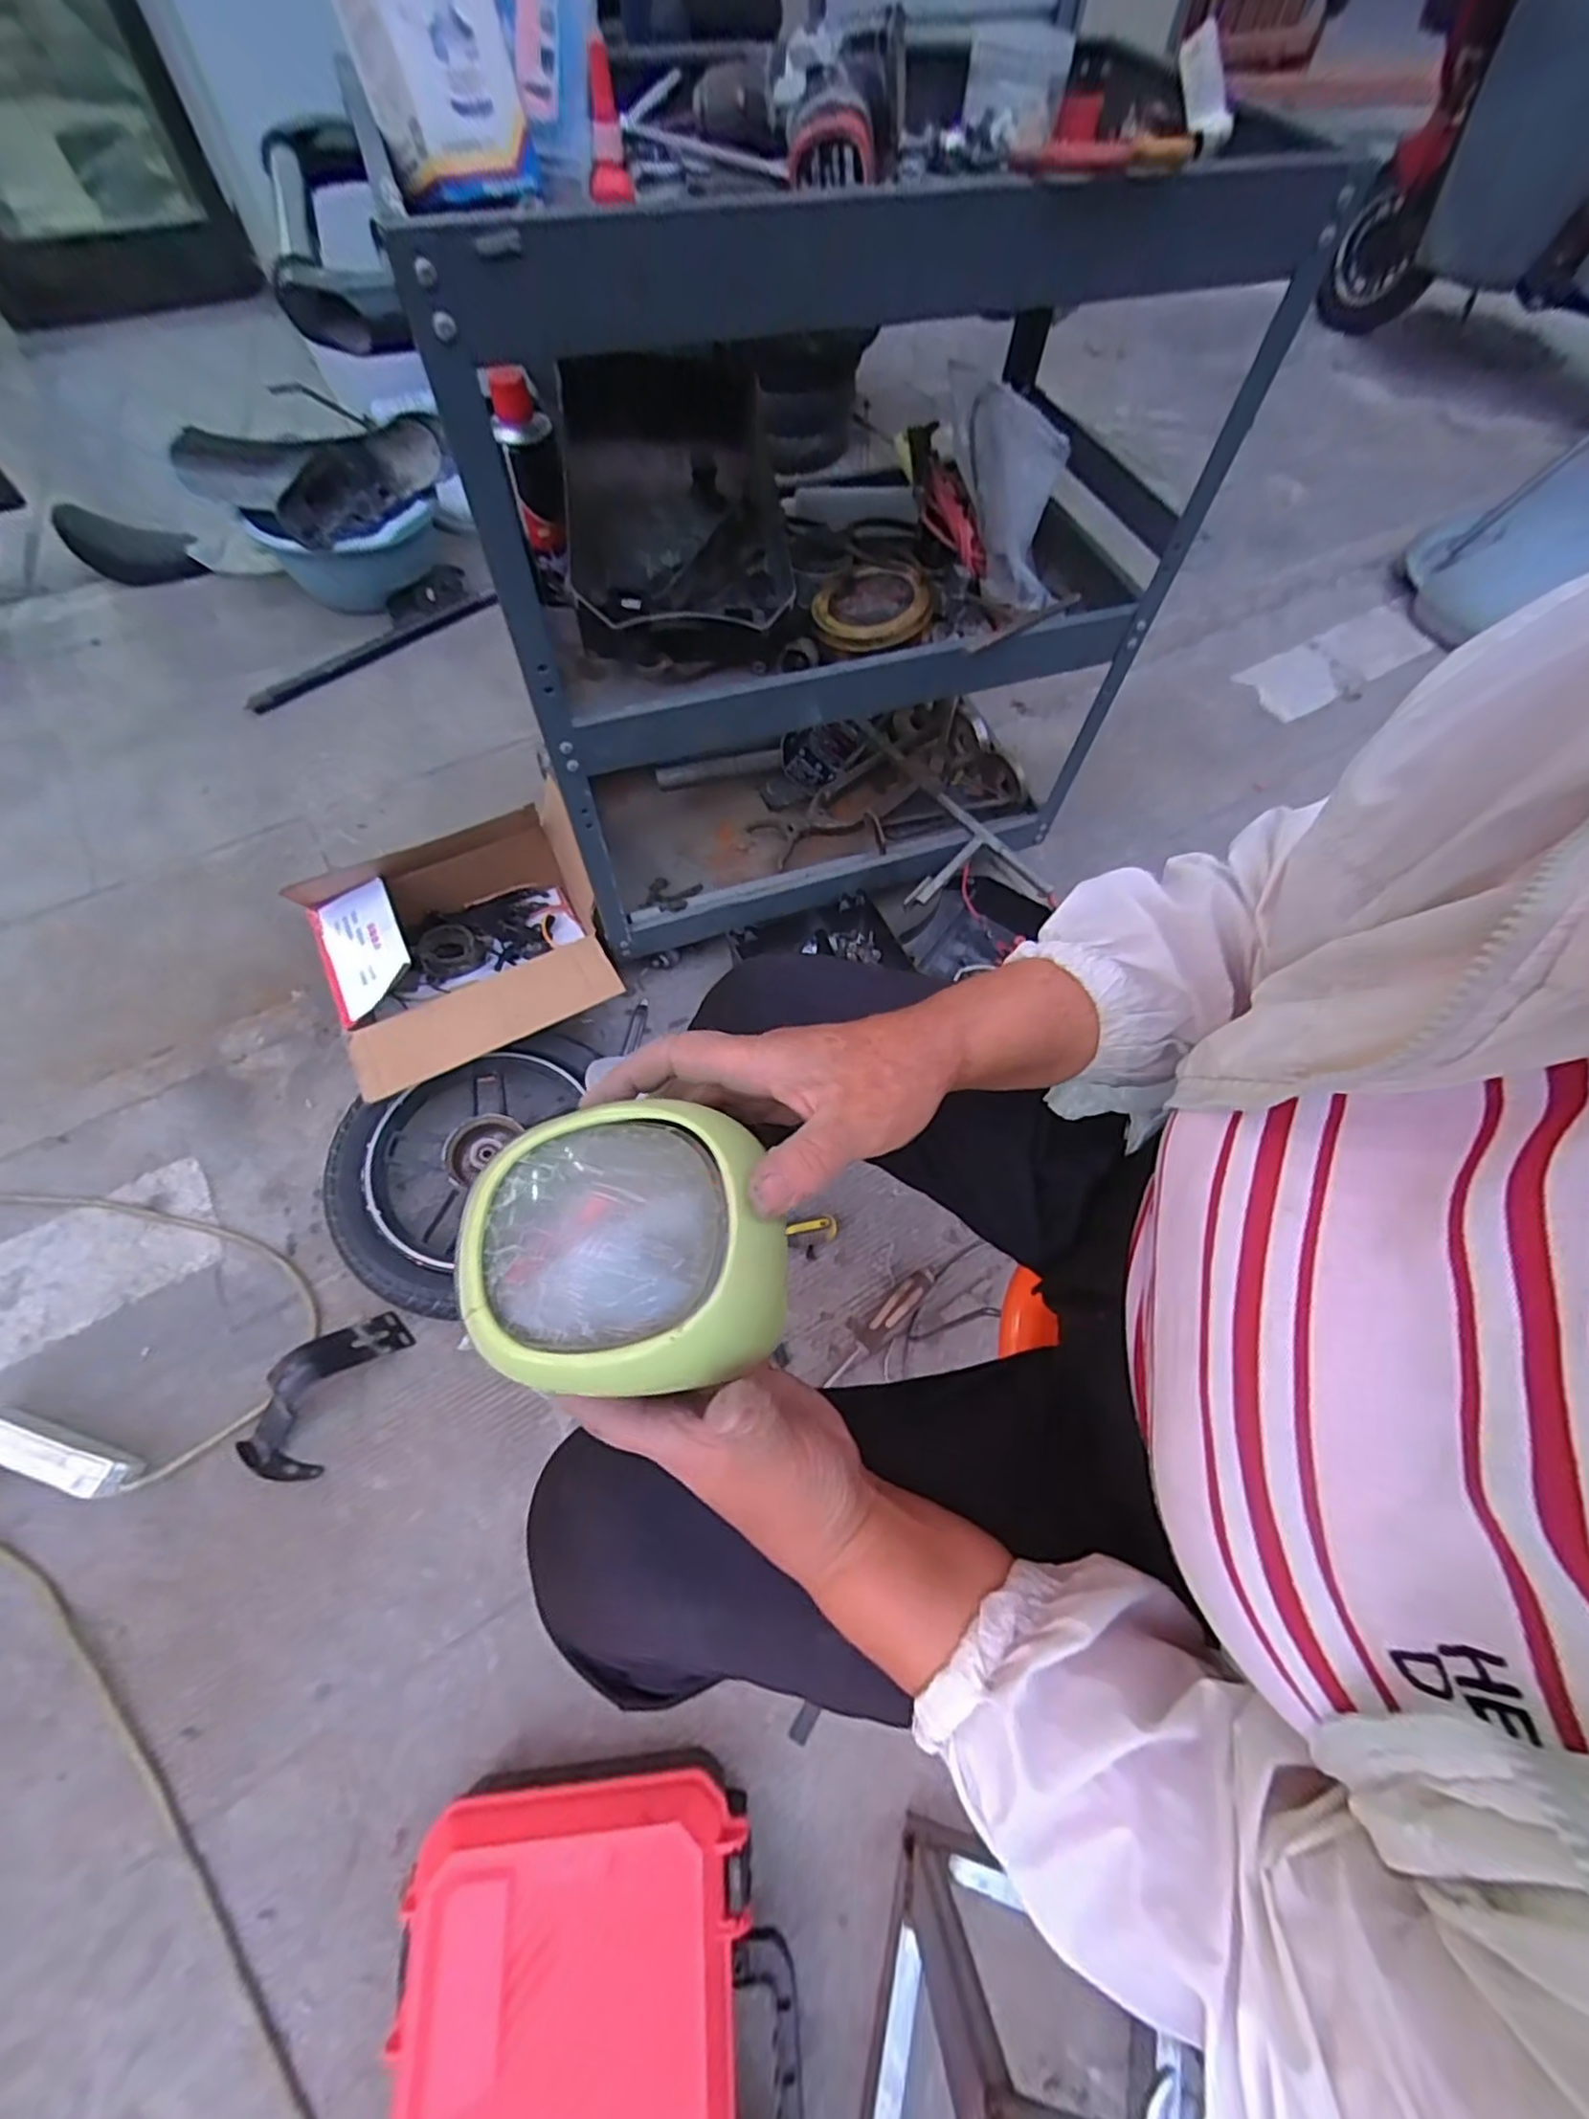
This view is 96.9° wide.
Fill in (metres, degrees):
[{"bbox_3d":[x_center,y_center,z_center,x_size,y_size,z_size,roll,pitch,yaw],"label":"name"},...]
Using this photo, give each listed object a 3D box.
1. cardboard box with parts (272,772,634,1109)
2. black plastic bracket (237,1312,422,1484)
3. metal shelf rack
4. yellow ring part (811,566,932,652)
[{"bbox_3d":[-0.424,-0.135,0.955,0.331,0.198,0.352,-24,69,-14],"label":"cardboard box with parts"},{"bbox_3d":[-0.506,0.364,0.748,0.089,0.084,0.187,40,69,14],"label":"black plastic bracket"},{"bbox_3d":[0.024,-0.540,0.810,0.695,0.682,0.416,-20,66,-12],"label":"metal shelf rack"},{"bbox_3d":[0.080,-0.475,0.740,0.117,0.019,0.104,38,84,20],"label":"yellow ring part"}]

